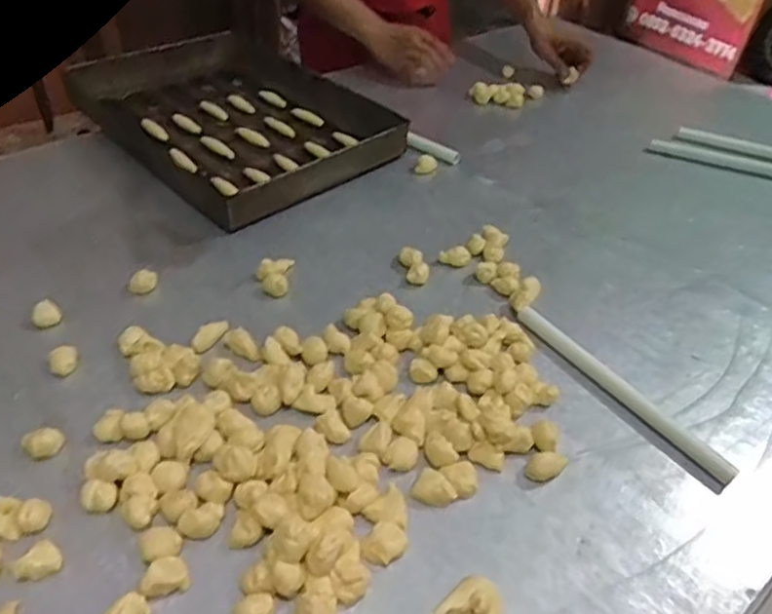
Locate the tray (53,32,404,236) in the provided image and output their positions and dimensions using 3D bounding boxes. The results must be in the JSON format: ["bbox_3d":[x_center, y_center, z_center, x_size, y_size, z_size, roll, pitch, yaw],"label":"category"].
[{"bbox_3d":[-0.280,-0.353,1.065,0.402,0.064,0.630,-28,51,-30],"label":"tray"}]

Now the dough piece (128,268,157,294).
[{"bbox_3d":[-0.297,-0.031,0.745,0.033,0.026,0.020,-18,47,-22],"label":"dough piece"}]

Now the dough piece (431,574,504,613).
[{"bbox_3d":[0.068,0.238,0.479,0.047,0.020,0.062,29,48,25],"label":"dough piece"}]

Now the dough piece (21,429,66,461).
[{"bbox_3d":[-0.318,0.126,0.567,0.032,0.021,0.025,-29,51,-31],"label":"dough piece"}]

